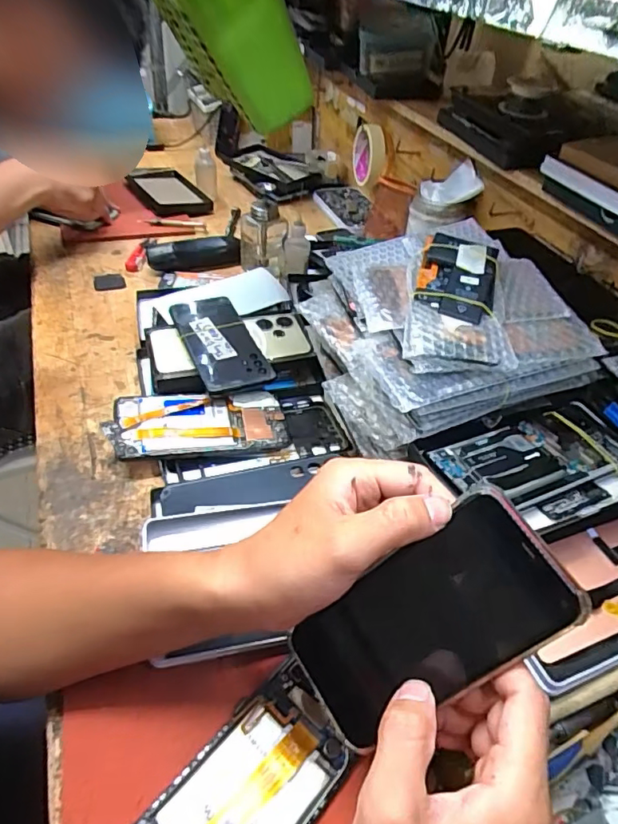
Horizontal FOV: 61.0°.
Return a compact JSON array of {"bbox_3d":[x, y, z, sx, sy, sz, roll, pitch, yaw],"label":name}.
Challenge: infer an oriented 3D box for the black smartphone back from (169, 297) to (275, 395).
[{"bbox_3d":[-0.098,-0.079,0.574,0.073,0.015,0.156,-15,50,-22],"label":"black smartphone back"}]

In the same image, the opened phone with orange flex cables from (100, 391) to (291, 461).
[{"bbox_3d":[-0.105,0.012,0.506,0.163,0.011,0.072,-2,57,-18],"label":"opened phone with orange flex cables"}]

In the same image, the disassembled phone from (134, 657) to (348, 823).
[{"bbox_3d":[-0.036,0.221,0.303,0.070,0.009,0.135,32,49,26],"label":"disassembled phone"}]

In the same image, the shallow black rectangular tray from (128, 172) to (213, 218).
[{"bbox_3d":[-0.246,-0.388,0.931,0.111,0.022,0.189,-21,50,-26],"label":"shallow black rectangular tray"}]

